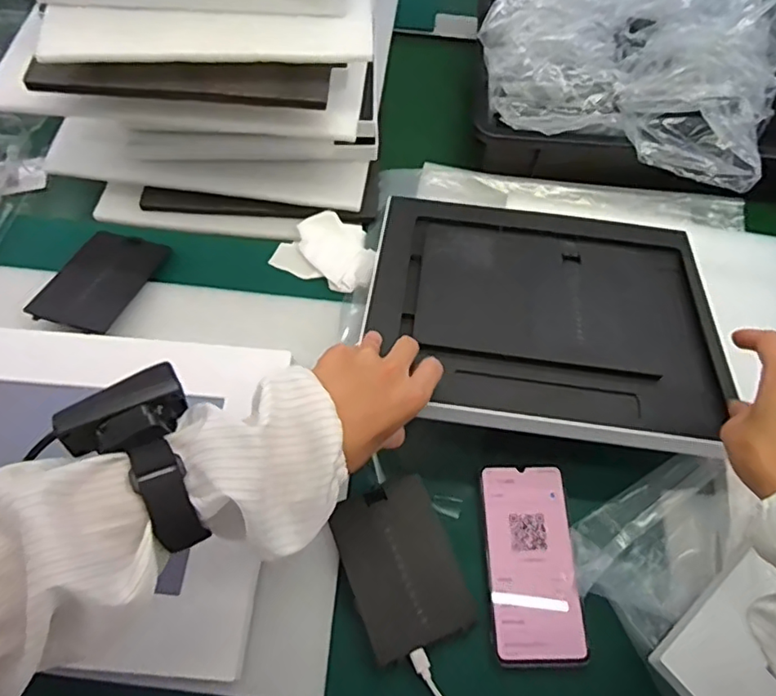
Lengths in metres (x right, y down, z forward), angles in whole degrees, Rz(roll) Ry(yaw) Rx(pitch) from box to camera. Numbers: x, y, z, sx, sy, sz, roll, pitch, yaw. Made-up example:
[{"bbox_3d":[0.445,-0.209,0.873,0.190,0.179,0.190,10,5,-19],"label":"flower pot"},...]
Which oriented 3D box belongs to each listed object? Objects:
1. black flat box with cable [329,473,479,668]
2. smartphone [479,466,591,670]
[{"bbox_3d":[0.010,0.165,0.443,0.082,0.018,0.116,-19,64,-12],"label":"black flat box with cable"},{"bbox_3d":[0.110,0.164,0.450,0.067,0.016,0.145,0,62,-2],"label":"smartphone"}]

